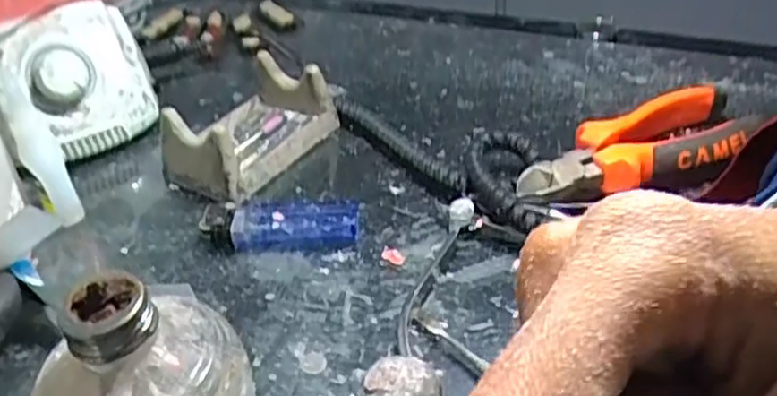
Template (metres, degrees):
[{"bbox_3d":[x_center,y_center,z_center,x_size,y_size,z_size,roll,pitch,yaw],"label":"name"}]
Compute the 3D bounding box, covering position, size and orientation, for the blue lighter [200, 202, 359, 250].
[{"bbox_3d":[-0.056,0.014,0.372,0.080,0.017,0.025,-3,36,3],"label":"blue lighter"}]

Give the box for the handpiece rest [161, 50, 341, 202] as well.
[{"bbox_3d":[-0.086,-0.044,0.434,0.064,0.044,0.095,20,43,29],"label":"handpiece rest"}]

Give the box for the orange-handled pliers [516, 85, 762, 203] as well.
[{"bbox_3d":[0.143,-0.024,0.393,0.159,0.029,0.055,-21,39,-20],"label":"orange-handled pliers"}]

